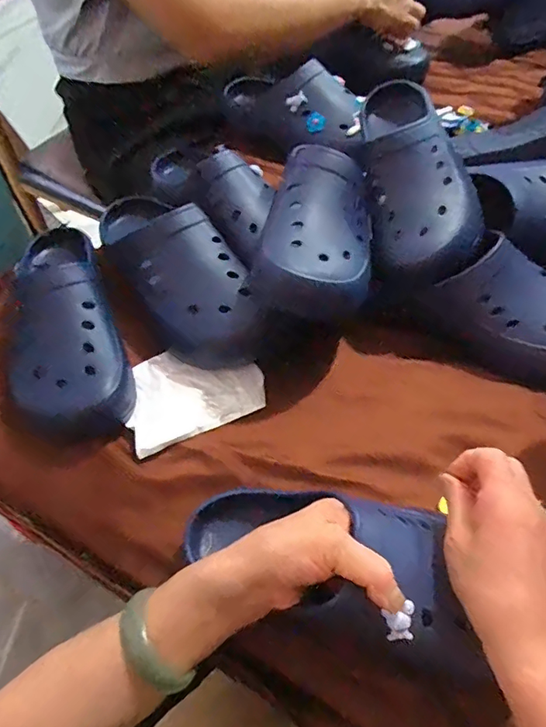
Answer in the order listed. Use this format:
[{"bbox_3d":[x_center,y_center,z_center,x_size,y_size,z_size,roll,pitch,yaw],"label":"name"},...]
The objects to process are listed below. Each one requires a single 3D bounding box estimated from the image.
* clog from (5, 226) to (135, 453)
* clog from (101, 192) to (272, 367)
[{"bbox_3d":[-0.211,-0.018,0.486,0.119,0.087,0.196,-19,56,-10],"label":"clog"},{"bbox_3d":[-0.093,-0.091,0.530,0.107,0.091,0.214,-32,59,-18],"label":"clog"}]

